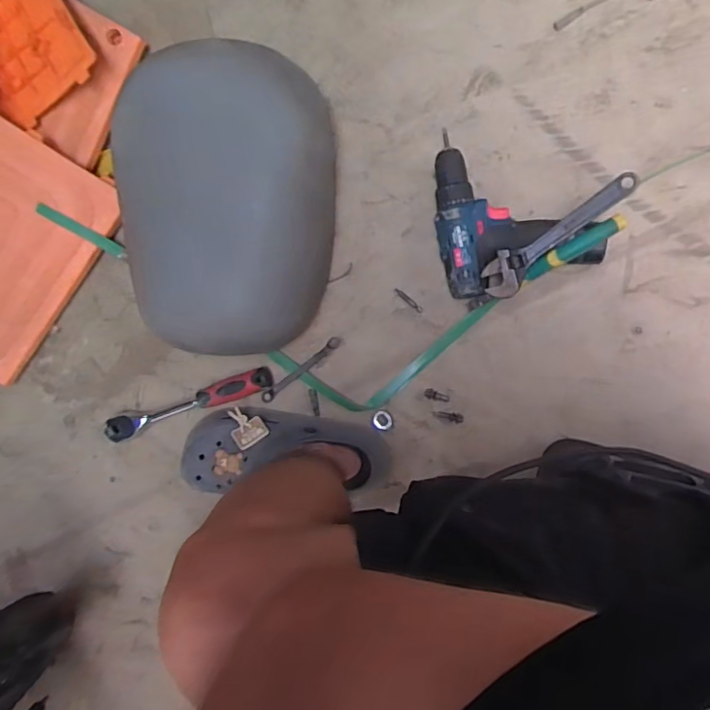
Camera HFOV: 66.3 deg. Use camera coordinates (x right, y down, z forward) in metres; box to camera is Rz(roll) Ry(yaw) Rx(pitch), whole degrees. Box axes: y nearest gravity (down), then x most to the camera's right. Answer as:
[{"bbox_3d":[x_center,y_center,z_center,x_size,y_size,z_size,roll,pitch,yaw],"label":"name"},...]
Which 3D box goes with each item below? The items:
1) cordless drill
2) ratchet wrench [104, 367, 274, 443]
[{"bbox_3d":[0.188,-0.182,0.667,0.177,0.068,0.194,-11,92,9],"label":"cordless drill"},{"bbox_3d":[-0.223,0.066,0.735,0.228,0.049,0.031,-19,91,9],"label":"ratchet wrench"}]

